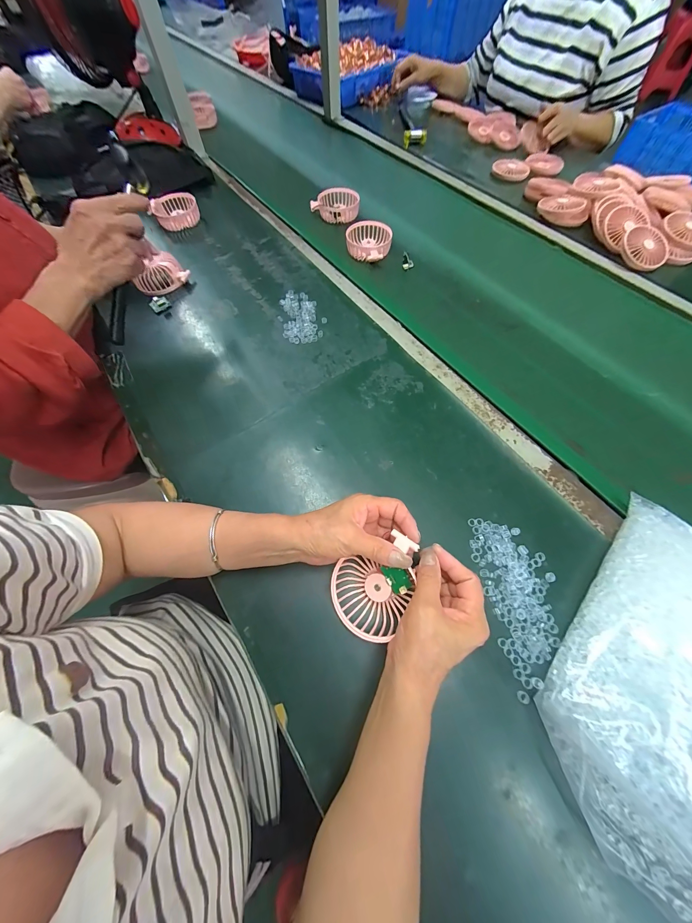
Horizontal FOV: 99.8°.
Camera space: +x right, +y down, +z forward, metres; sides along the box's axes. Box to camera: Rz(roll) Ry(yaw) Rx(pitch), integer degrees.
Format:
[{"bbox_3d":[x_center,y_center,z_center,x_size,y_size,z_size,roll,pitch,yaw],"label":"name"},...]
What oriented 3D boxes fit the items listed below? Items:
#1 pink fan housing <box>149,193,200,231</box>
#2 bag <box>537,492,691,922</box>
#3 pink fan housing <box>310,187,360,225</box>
[{"bbox_3d":[-0.362,-0.533,0.623,0.085,0.038,0.076,-30,68,-12],"label":"pink fan housing"},{"bbox_3d":[0.303,0.197,0.253,0.185,0.060,0.305,33,70,15],"label":"bag"},{"bbox_3d":[-0.026,-0.561,0.637,0.100,0.033,0.079,-8,65,-2],"label":"pink fan housing"}]

